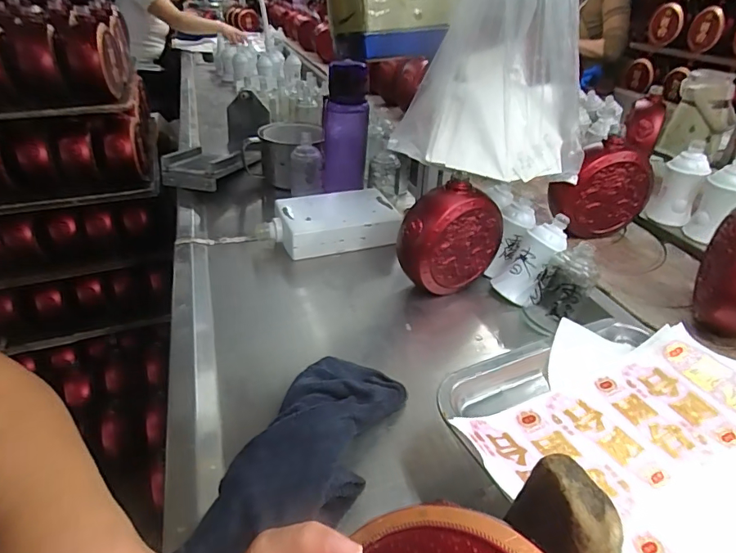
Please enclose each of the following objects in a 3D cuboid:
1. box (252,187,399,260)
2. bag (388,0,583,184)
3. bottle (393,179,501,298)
[{"bbox_3d":[-0.063,-0.080,0.708,0.208,0.055,0.114,-10,36,-17],"label":"box"},{"bbox_3d":[0.145,-0.267,0.490,0.205,0.295,0.104,9,35,11],"label":"bag"},{"bbox_3d":[0.101,-0.047,0.588,0.132,0.143,0.067,-18,38,-26],"label":"bottle"}]

